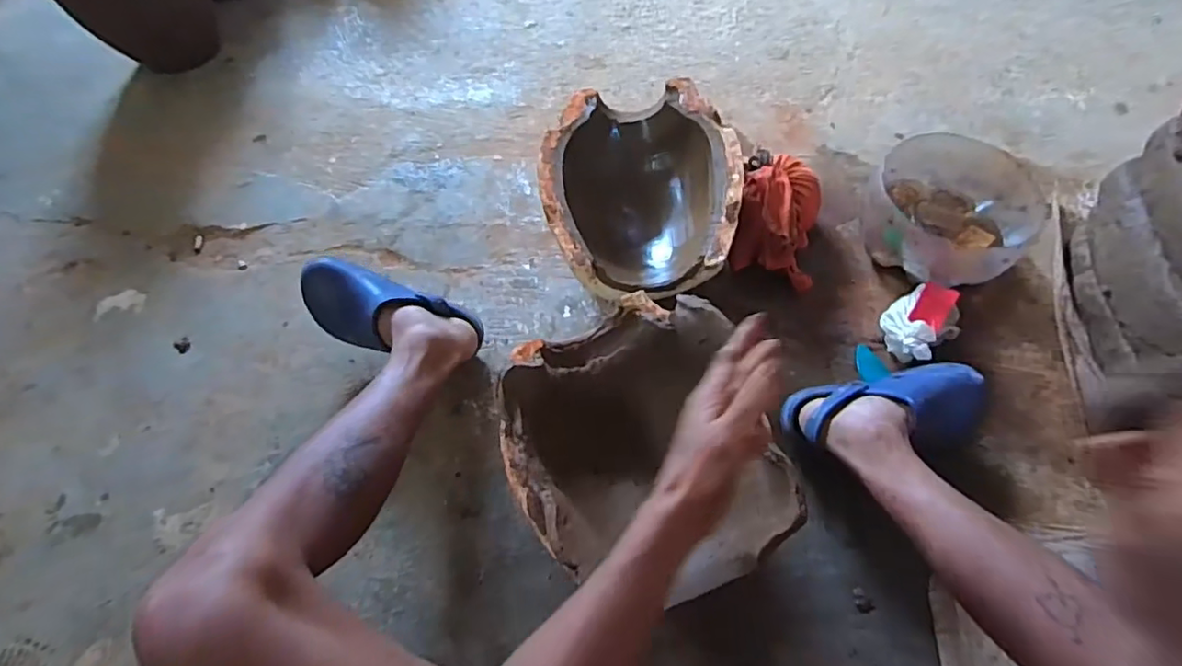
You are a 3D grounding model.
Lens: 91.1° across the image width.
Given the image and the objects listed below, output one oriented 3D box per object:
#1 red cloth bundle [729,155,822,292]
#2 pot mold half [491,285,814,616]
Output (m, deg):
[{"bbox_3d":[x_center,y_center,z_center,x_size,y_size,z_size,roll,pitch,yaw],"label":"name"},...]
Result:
[{"bbox_3d":[0.305,-0.192,0.936,0.132,0.130,0.209,11,62,6],"label":"red cloth bundle"},{"bbox_3d":[0.049,0.140,0.697,0.288,0.158,0.340,-16,63,-9],"label":"pot mold half"}]

